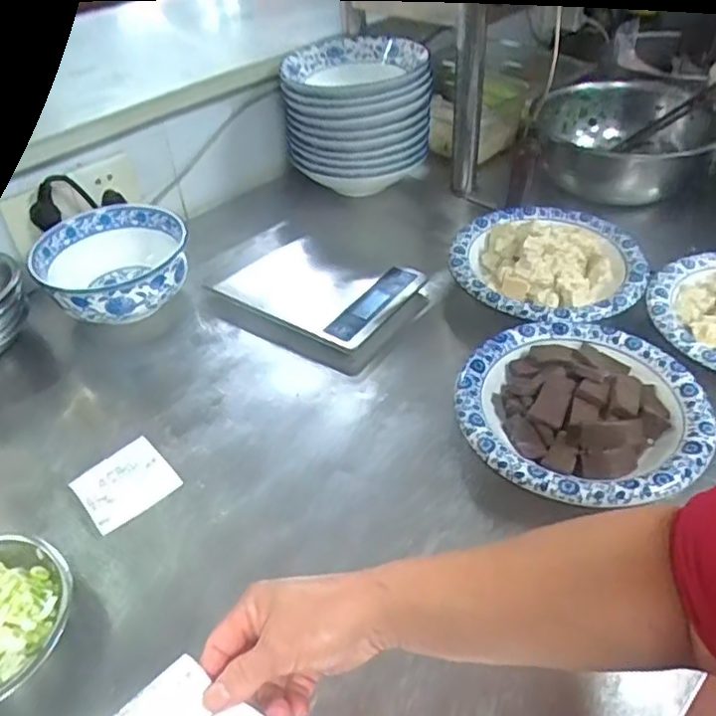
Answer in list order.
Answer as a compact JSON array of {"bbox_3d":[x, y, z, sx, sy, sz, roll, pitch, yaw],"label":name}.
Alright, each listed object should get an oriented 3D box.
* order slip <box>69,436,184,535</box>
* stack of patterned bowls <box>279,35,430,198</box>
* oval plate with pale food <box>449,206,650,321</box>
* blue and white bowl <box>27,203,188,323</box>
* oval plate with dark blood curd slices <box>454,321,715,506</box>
[{"bbox_3d":[-0.209,0.111,0.583,0.076,0.006,0.071,-33,53,-28],"label":"order slip"},{"bbox_3d":[0.008,-0.352,0.956,0.204,0.167,0.172,3,44,7],"label":"stack of patterned bowls"},{"bbox_3d":[0.217,-0.118,0.747,0.217,0.041,0.212,30,53,30],"label":"oval plate with pale food"},{"bbox_3d":[-0.285,-0.102,0.765,0.166,0.087,0.166,-2,44,2],"label":"blue and white bowl"},{"bbox_3d":[0.202,0.049,0.598,0.217,0.041,0.217,24,50,26],"label":"oval plate with dark blood curd slices"}]

